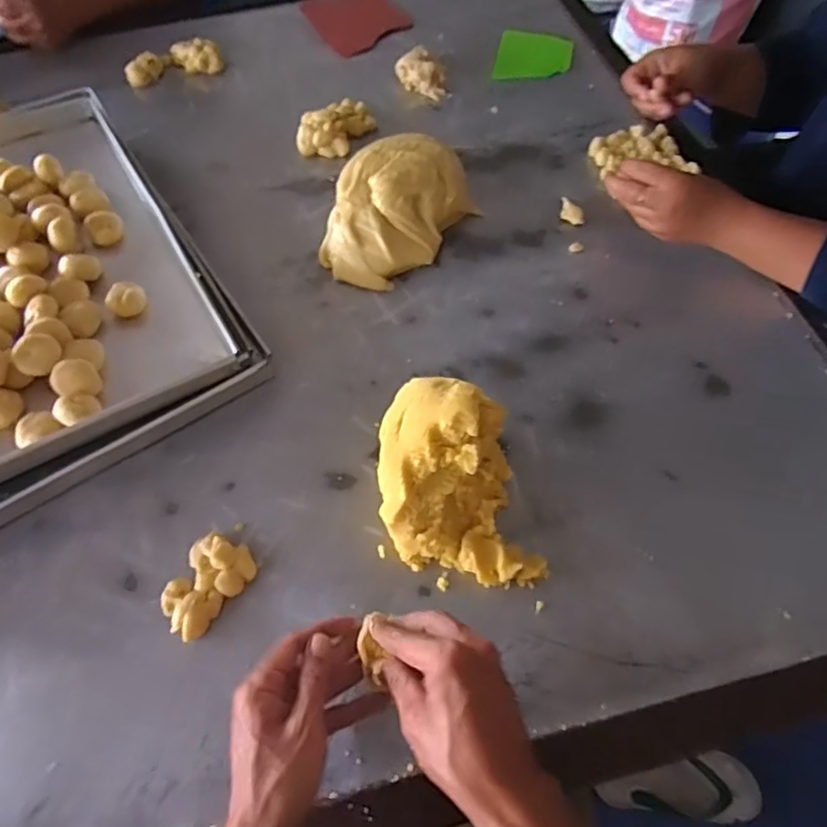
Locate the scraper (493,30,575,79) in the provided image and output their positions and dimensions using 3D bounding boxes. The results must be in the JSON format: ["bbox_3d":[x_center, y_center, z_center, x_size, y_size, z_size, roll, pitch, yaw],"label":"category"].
[{"bbox_3d":[0.177,-0.525,0.895,0.106,0.006,0.106,8,65,10],"label":"scraper"}]

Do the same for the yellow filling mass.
[{"bbox_3d":[0.030,0.053,0.513,0.119,0.095,0.171,-11,59,-4],"label":"yellow filling mass"}]

